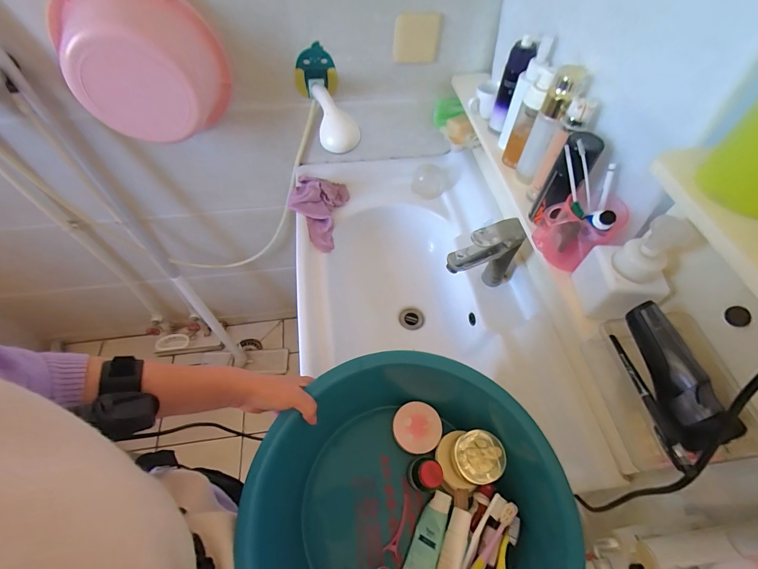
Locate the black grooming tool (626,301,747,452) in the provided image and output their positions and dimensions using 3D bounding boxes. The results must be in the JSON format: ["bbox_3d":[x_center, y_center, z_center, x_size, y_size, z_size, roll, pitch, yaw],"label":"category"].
[{"bbox_3d":[0.291,0.085,0.340,0.031,0.041,0.136,-14,76,-11],"label":"black grooming tool"}]

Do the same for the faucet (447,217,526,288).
[{"bbox_3d":[0.206,-0.048,0.676,0.159,0.172,0.041,-13,58,-11],"label":"faucet"}]

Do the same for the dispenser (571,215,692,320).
[{"bbox_3d":[0.284,-0.014,0.392,0.072,0.127,0.080,4,56,1],"label":"dispenser"}]

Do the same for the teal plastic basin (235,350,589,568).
[{"bbox_3d":[0.035,0.292,0.448,0.336,0.163,0.350,1,56,-1],"label":"teal plastic basin"}]

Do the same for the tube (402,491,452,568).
[{"bbox_3d":[0.058,0.361,0.456,0.039,0.021,0.162,10,64,30],"label":"tube"}]

